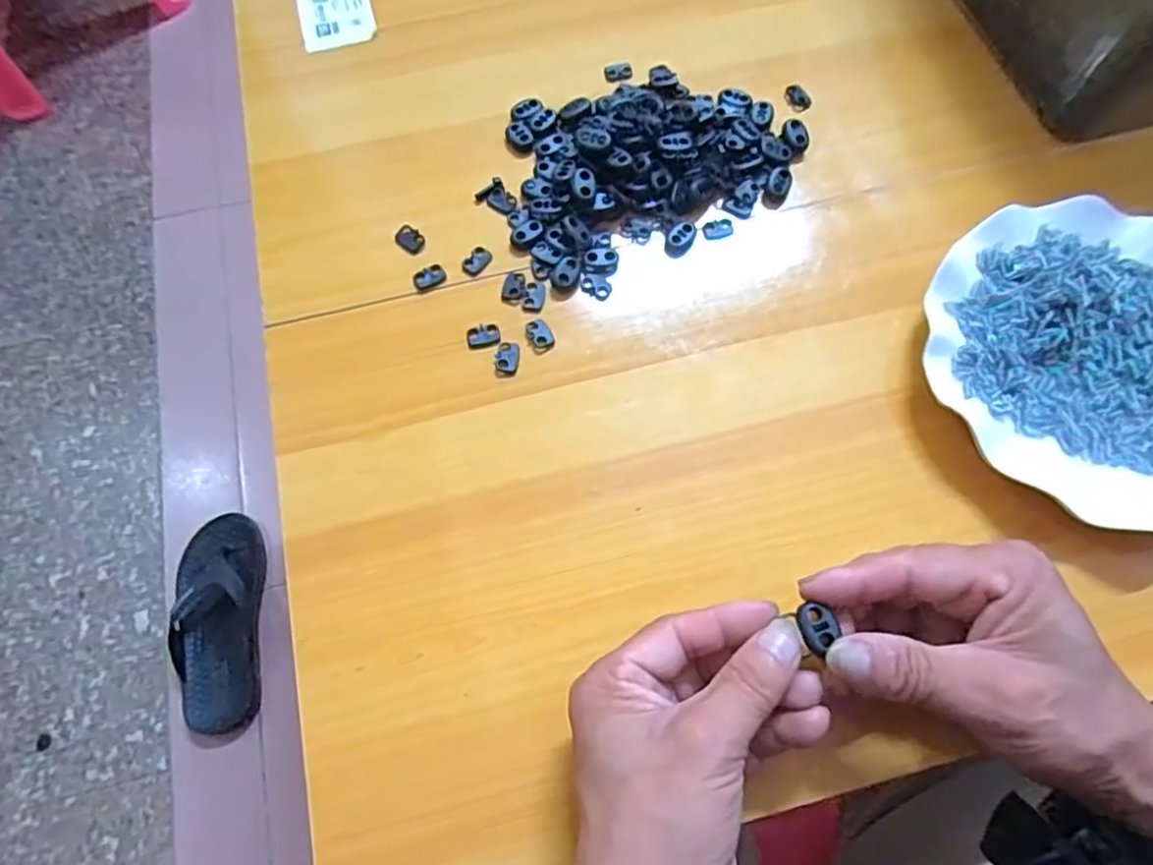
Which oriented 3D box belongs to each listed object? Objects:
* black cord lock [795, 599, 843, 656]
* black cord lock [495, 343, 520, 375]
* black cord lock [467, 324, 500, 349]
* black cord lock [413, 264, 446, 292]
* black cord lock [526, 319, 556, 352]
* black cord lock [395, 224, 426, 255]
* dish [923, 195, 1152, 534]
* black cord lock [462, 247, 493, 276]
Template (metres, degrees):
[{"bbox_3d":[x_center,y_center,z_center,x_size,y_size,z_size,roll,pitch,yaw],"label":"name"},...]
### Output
[{"bbox_3d":[0.097,0.077,0.270,0.015,0.004,0.020,-15,70,-5],"label":"black cord lock"},{"bbox_3d":[-0.038,-0.041,0.371,0.012,0.004,0.019,7,69,3],"label":"black cord lock"},{"bbox_3d":[-0.052,-0.054,0.376,0.019,0.004,0.014,-14,70,-5],"label":"black cord lock"},{"bbox_3d":[-0.085,-0.090,0.391,0.019,0.004,0.014,-28,71,-10],"label":"black cord lock"},{"bbox_3d":[-0.021,-0.055,0.376,0.013,0.004,0.019,-28,71,-10],"label":"black cord lock"},{"bbox_3d":[-0.099,-0.115,0.401,0.015,0.004,0.021,-36,73,-12],"label":"black cord lock"},{"bbox_3d":[0.276,-0.040,0.352,0.180,0.032,0.180,0,69,1],"label":"dish"},{"bbox_3d":[-0.058,-0.101,0.394,0.013,0.004,0.019,32,73,12],"label":"black cord lock"}]

